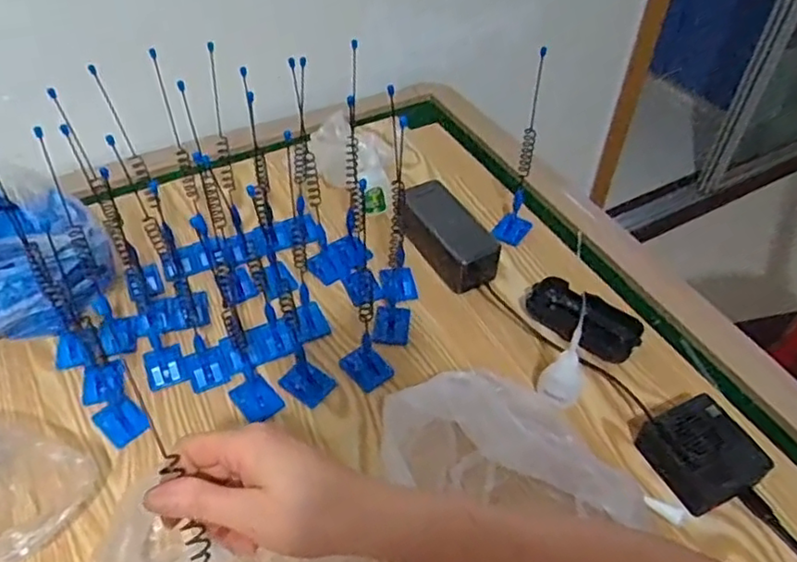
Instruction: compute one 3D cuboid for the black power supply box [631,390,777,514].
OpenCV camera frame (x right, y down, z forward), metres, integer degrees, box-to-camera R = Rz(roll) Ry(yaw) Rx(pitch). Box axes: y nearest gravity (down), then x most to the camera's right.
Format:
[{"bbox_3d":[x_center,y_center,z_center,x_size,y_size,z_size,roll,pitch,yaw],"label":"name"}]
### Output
[{"bbox_3d":[0.253,0.141,0.522,0.072,0.038,0.078,-20,50,-19],"label":"black power supply box"}]

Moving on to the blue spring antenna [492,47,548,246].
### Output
[{"bbox_3d":[0.133,-0.129,0.655,0.037,0.198,0.058,13,48,11],"label":"blue spring antenna"}]

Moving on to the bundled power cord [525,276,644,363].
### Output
[{"bbox_3d":[0.182,0.035,0.629,0.112,0.027,0.051,29,53,24],"label":"bundled power cord"}]

